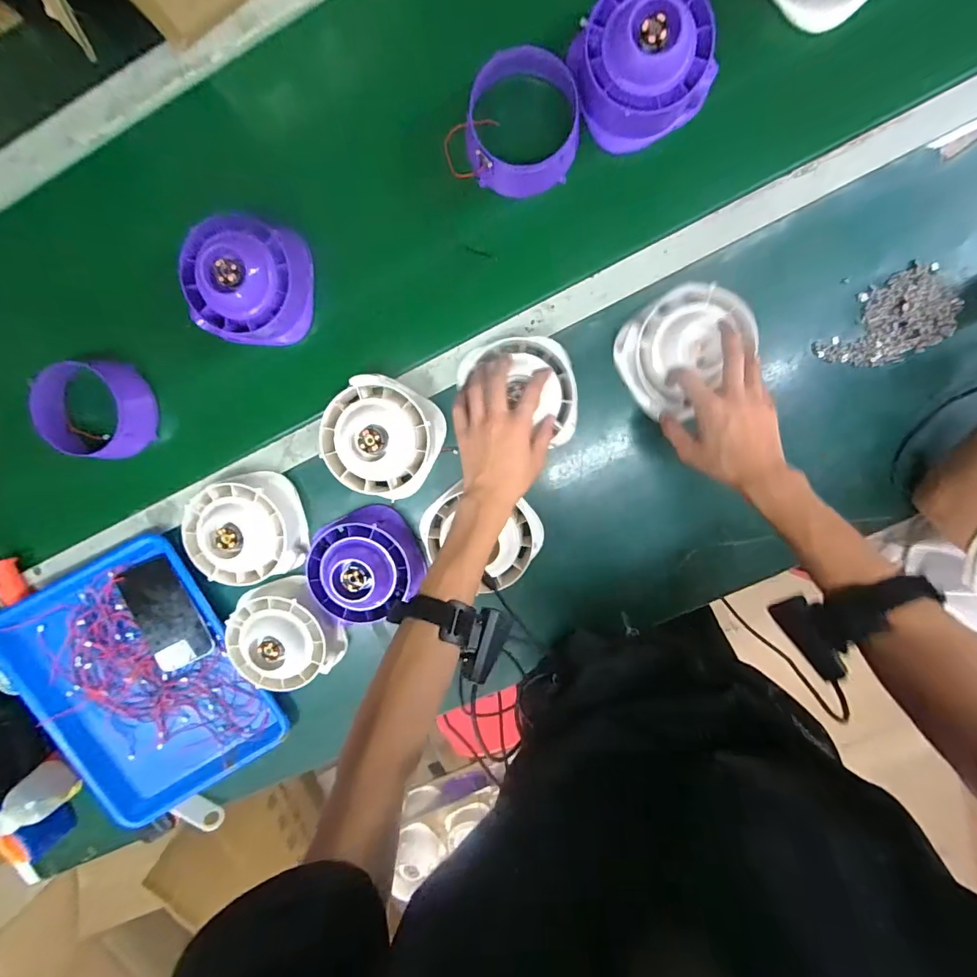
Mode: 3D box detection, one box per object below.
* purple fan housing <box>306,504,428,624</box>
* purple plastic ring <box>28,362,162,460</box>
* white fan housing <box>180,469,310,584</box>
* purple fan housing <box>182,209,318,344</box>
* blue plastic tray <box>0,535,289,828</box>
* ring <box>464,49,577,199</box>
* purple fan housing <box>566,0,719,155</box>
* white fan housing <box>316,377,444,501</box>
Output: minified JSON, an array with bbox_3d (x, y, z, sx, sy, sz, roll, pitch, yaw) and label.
[{"bbox_3d":[-0.157,0.101,0.573,0.133,0.061,0.137,-24,97,5],"label":"purple fan housing"},{"bbox_3d":[-0.497,-0.099,0.574,0.131,0.054,0.118,1,99,2],"label":"purple plastic ring"},{"bbox_3d":[-0.309,0.054,0.575,0.137,0.068,0.139,0,99,2],"label":"white fan housing"},{"bbox_3d":[-0.284,-0.241,0.531,0.137,0.067,0.130,10,99,0],"label":"purple fan housing"},{"bbox_3d":[-0.456,0.258,0.608,0.252,0.063,0.344,-28,97,6],"label":"blue plastic tray"},{"bbox_3d":[0.038,-0.390,0.489,0.118,0.053,0.113,0,99,2],"label":"ring"},{"bbox_3d":[0.163,-0.450,0.475,0.129,0.066,0.136,0,99,2],"label":"purple fan housing"},{"bbox_3d":[-0.127,-0.059,0.543,0.133,0.056,0.128,0,99,2],"label":"white fan housing"}]

